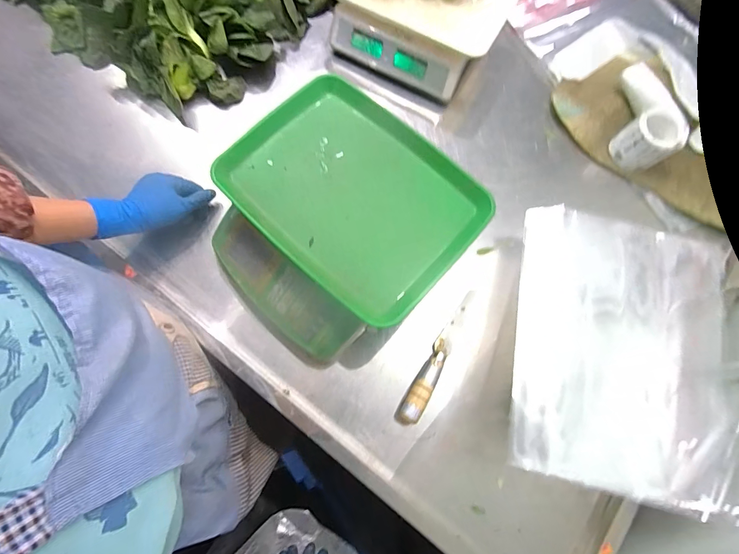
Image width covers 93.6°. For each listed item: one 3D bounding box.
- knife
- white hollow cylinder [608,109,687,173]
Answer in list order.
[{"bbox_3d":[0.088,0.106,0.462,0.028,0.023,0.187,29,75,7],"label":"knife"},{"bbox_3d":[0.428,-0.209,0.538,0.073,0.069,0.070,0,74,-1],"label":"white hollow cylinder"}]

